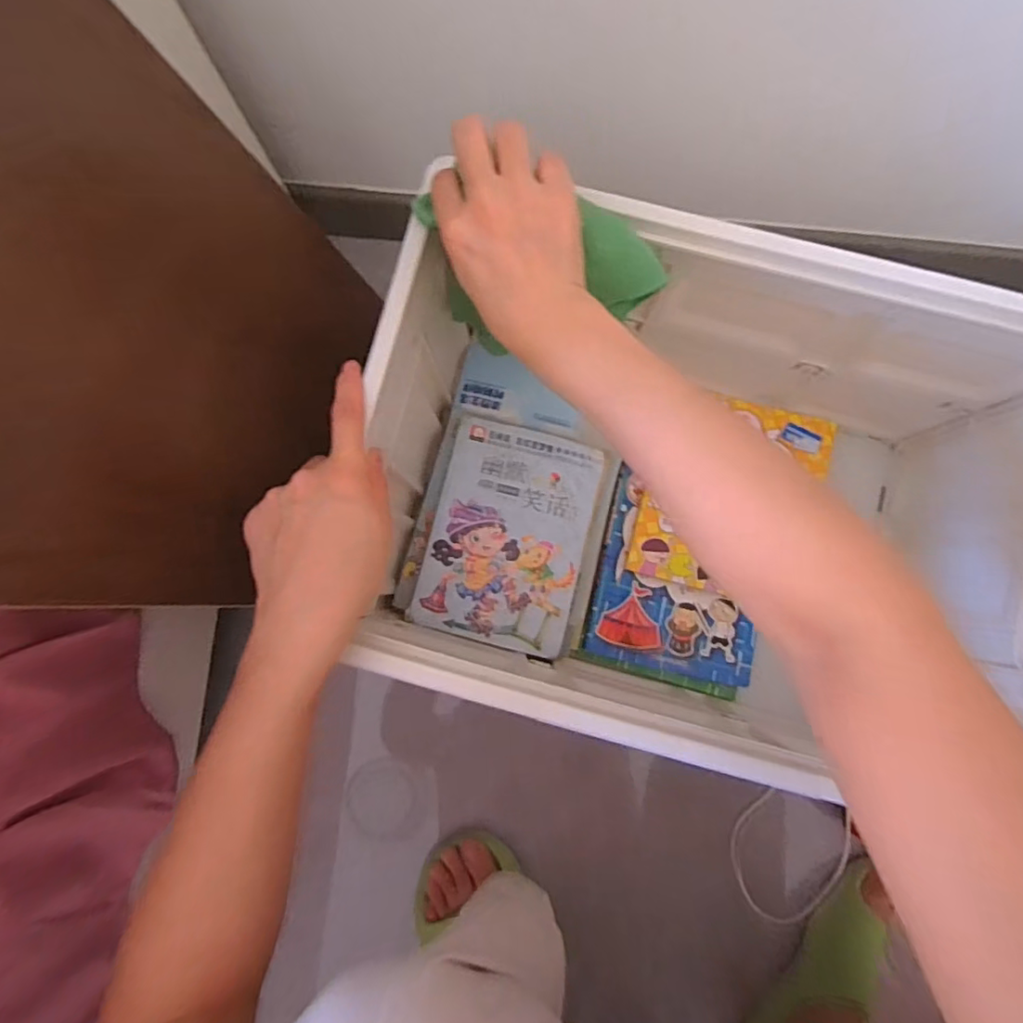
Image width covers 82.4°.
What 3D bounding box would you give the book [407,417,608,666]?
[{"bbox_3d":[-0.003,0.021,0.555,0.149,0.019,0.200,15,81,2],"label":"book"}]

